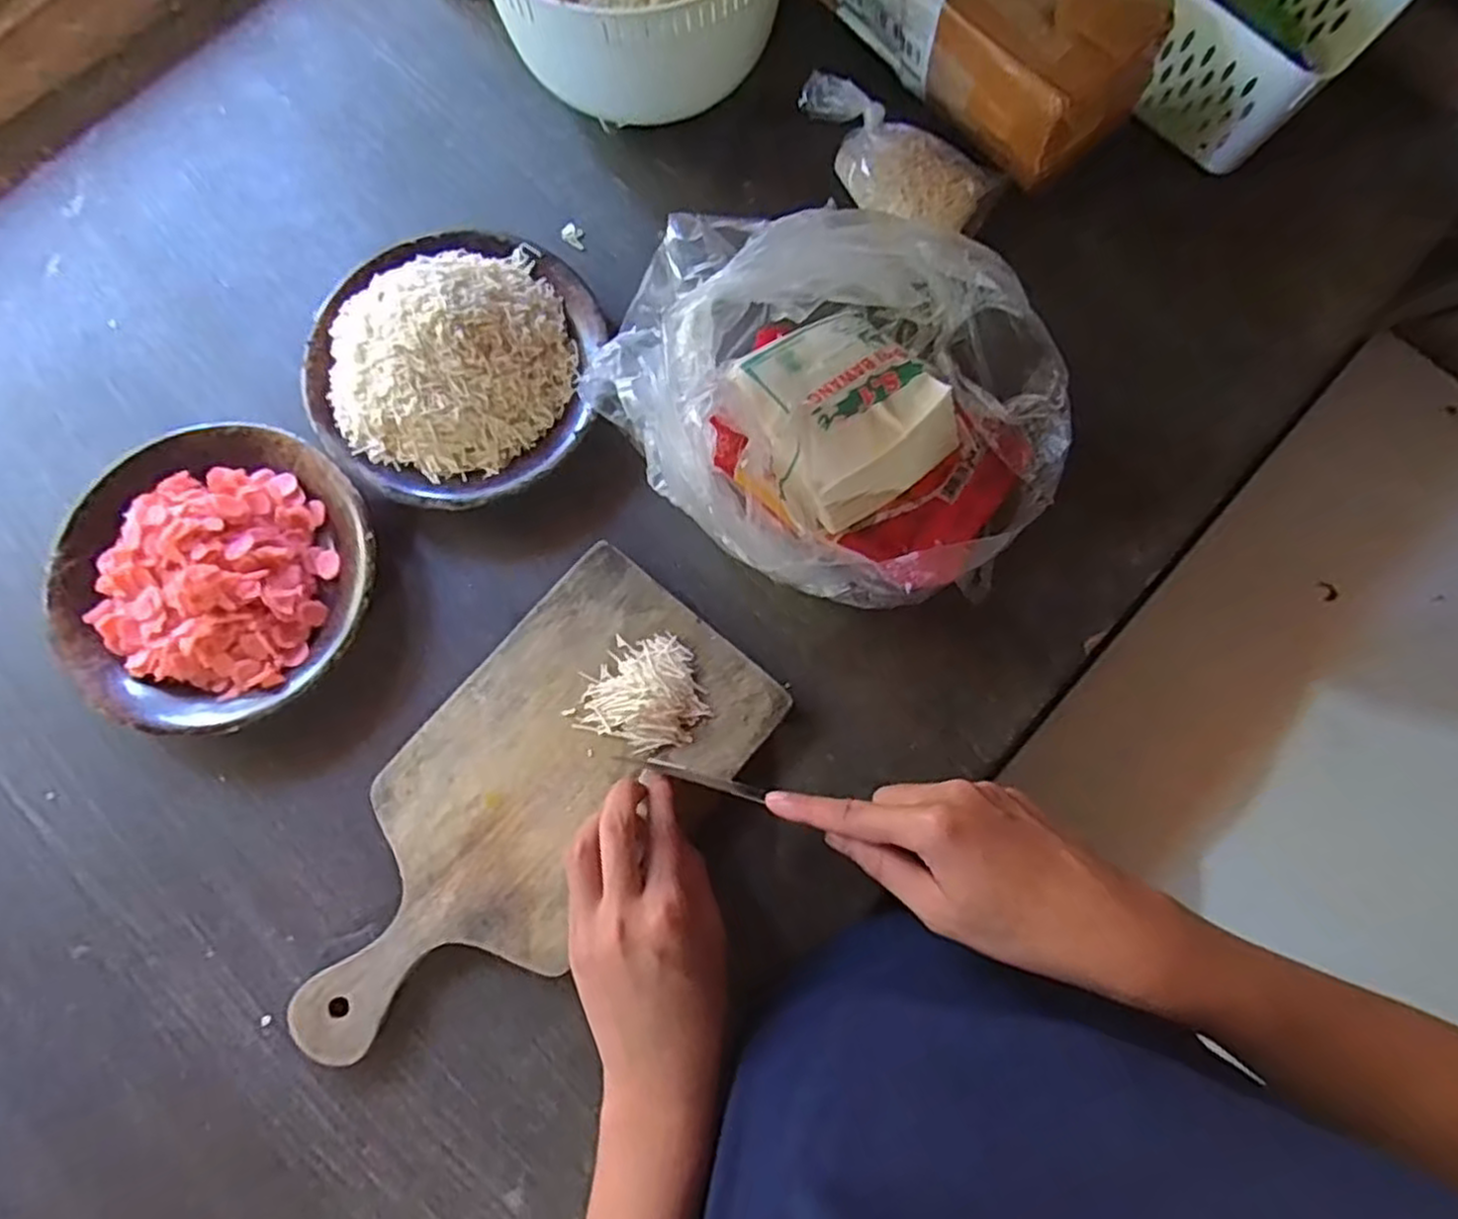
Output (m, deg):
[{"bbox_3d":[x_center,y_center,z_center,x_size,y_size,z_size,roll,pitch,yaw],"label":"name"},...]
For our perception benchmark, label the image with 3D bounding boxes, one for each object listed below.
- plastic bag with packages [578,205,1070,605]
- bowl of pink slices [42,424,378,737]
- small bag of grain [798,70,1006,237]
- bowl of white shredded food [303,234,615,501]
[{"bbox_3d":[0.061,-0.122,0.440,0.259,0.110,0.211,41,81,7],"label":"plastic bag with packages"},{"bbox_3d":[-0.311,-0.021,0.448,0.178,0.047,0.180,0,79,-1],"label":"bowl of pink slices"},{"bbox_3d":[0.113,-0.304,0.509,0.145,0.042,0.060,26,79,4],"label":"small bag of grain"},{"bbox_3d":[-0.176,-0.159,0.467,0.176,0.069,0.180,0,79,-1],"label":"bowl of white shredded food"}]

